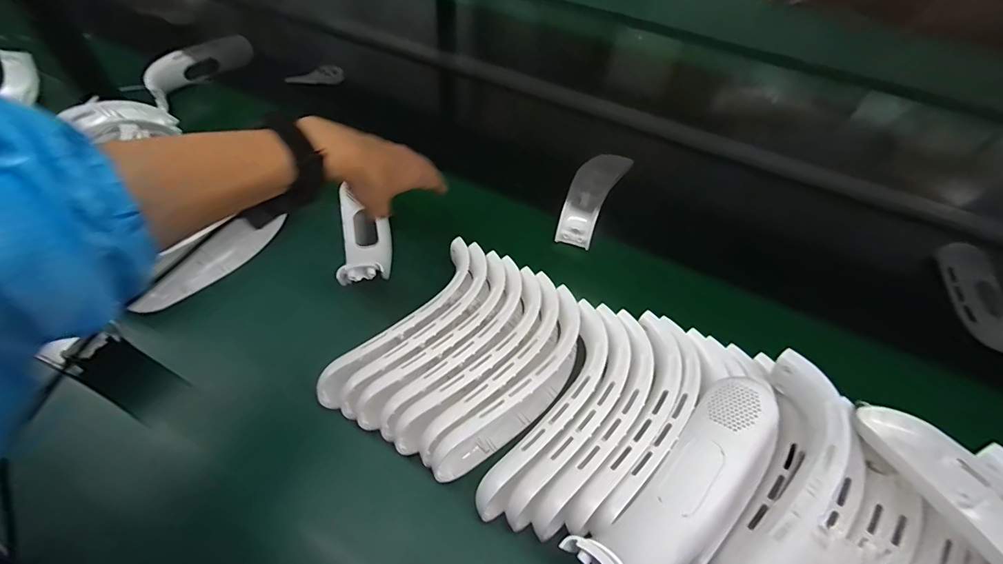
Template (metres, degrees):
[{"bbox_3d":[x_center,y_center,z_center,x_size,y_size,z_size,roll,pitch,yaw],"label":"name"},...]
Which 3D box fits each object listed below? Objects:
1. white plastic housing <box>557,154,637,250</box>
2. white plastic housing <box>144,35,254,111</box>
[{"bbox_3d":[0.119,-0.117,0.552,0.052,0.037,0.168,24,54,14],"label":"white plastic housing"},{"bbox_3d":[-0.493,-0.349,0.692,0.042,0.048,0.179,25,54,14],"label":"white plastic housing"}]

